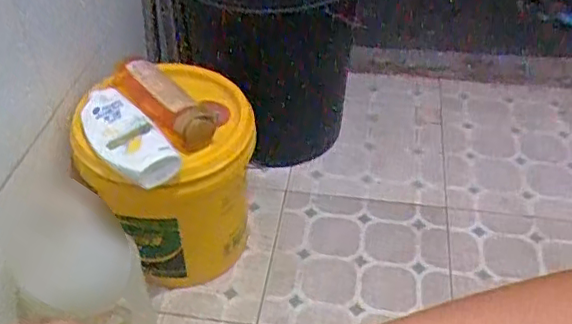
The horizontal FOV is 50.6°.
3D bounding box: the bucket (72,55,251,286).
[{"bbox_3d":[-0.177,0.031,0.930,0.218,0.298,0.233,-1,42,1],"label":"bucket"}]

